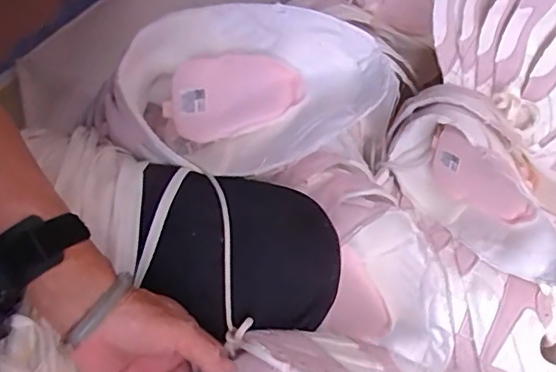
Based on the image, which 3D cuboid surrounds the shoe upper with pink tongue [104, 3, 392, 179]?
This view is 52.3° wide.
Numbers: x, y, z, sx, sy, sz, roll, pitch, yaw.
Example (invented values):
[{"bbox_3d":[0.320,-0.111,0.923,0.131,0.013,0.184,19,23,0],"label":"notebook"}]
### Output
[{"bbox_3d":[-0.029,-0.072,0.512,0.237,0.092,0.161,12,61,8],"label":"shoe upper with pink tongue"}]

